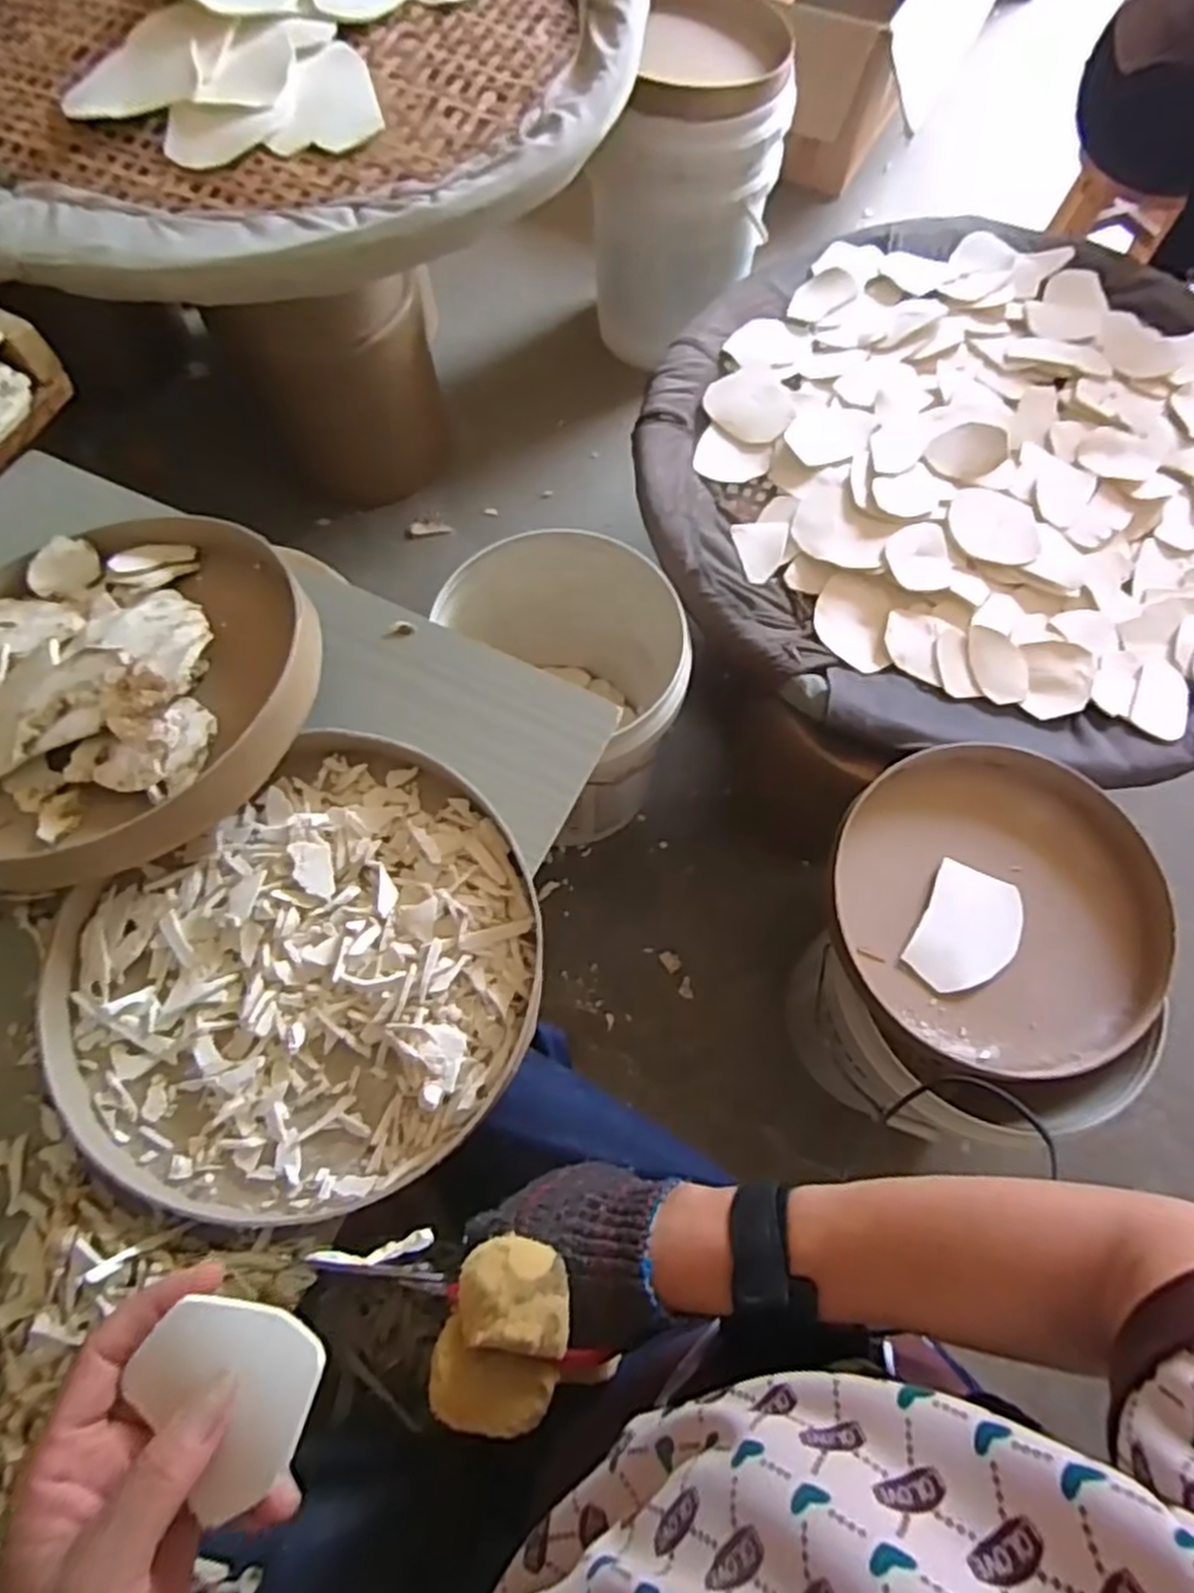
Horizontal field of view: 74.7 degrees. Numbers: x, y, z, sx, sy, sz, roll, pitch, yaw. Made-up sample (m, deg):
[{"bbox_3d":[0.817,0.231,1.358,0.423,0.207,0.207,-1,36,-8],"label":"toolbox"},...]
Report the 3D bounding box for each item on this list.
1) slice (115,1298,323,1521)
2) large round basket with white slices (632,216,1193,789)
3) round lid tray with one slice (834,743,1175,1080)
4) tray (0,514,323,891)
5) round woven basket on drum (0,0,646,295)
[{"bbox_3d":[-0.132,0.213,0.281,0.058,0.007,0.063,0,68,0],"label":"slice"},{"bbox_3d":[0.468,-0.399,0.946,0.797,0.066,0.798,-43,74,-15],"label":"large round basket with white slices"},{"bbox_3d":[0.361,0.096,0.715,0.277,0.044,0.288,0,68,0],"label":"round lid tray with one slice"},{"bbox_3d":[-0.354,-0.081,0.557,0.308,0.069,0.308,-3,62,6],"label":"tray"},{"bbox_3d":[-0.374,-0.869,0.863,0.797,0.061,0.784,0,68,0],"label":"round woven basket on drum"}]

